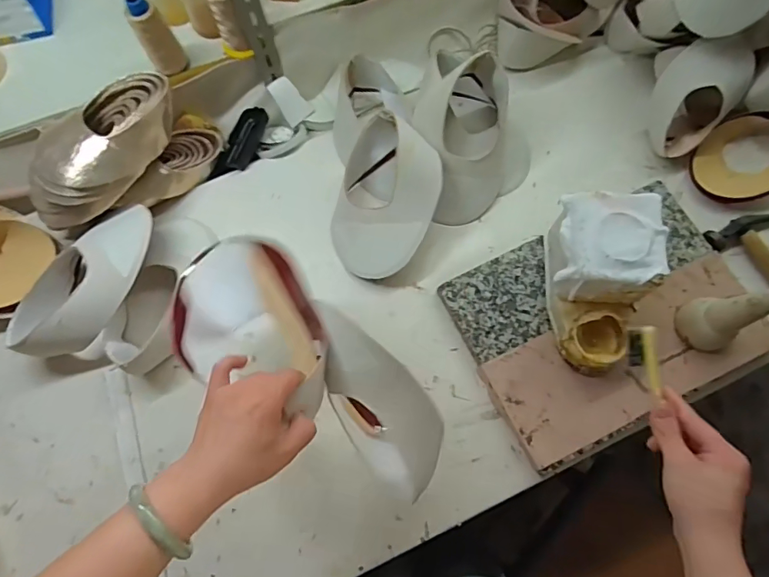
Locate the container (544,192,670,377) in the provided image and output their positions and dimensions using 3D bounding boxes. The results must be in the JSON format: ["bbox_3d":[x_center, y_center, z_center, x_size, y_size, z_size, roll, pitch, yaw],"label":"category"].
[{"bbox_3d":[0.265,-0.004,0.595,0.114,0.127,0.195,9,72,4],"label":"container"}]

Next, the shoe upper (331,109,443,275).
[{"bbox_3d":[0.000,-0.131,0.674,0.149,0.111,0.220,16,72,7],"label":"shoe upper"}]

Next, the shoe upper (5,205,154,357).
[{"bbox_3d":[-0.403,-0.006,0.655,0.136,0.093,0.239,34,75,12],"label":"shoe upper"}]

